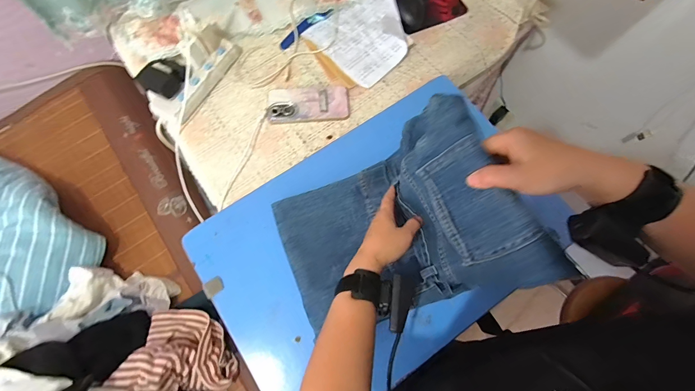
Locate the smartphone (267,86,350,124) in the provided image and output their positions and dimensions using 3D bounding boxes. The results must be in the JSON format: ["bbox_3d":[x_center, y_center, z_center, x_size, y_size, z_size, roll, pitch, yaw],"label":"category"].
[{"bbox_3d":[-0.079,-0.188,0.677,0.163,0.009,0.078,-4,70,-1],"label":"smartphone"}]

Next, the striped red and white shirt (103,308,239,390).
[{"bbox_3d":[-0.380,0.366,0.751,0.226,0.138,0.165,30,73,11],"label":"striped red and white shirt"}]

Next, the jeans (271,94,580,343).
[{"bbox_3d":[0.042,0.047,0.444,0.263,0.235,0.251,-23,71,-7],"label":"jeans"}]

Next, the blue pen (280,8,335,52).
[{"bbox_3d":[-0.091,-0.370,0.738,0.142,0.021,0.021,-39,74,-12],"label":"blue pen"}]

